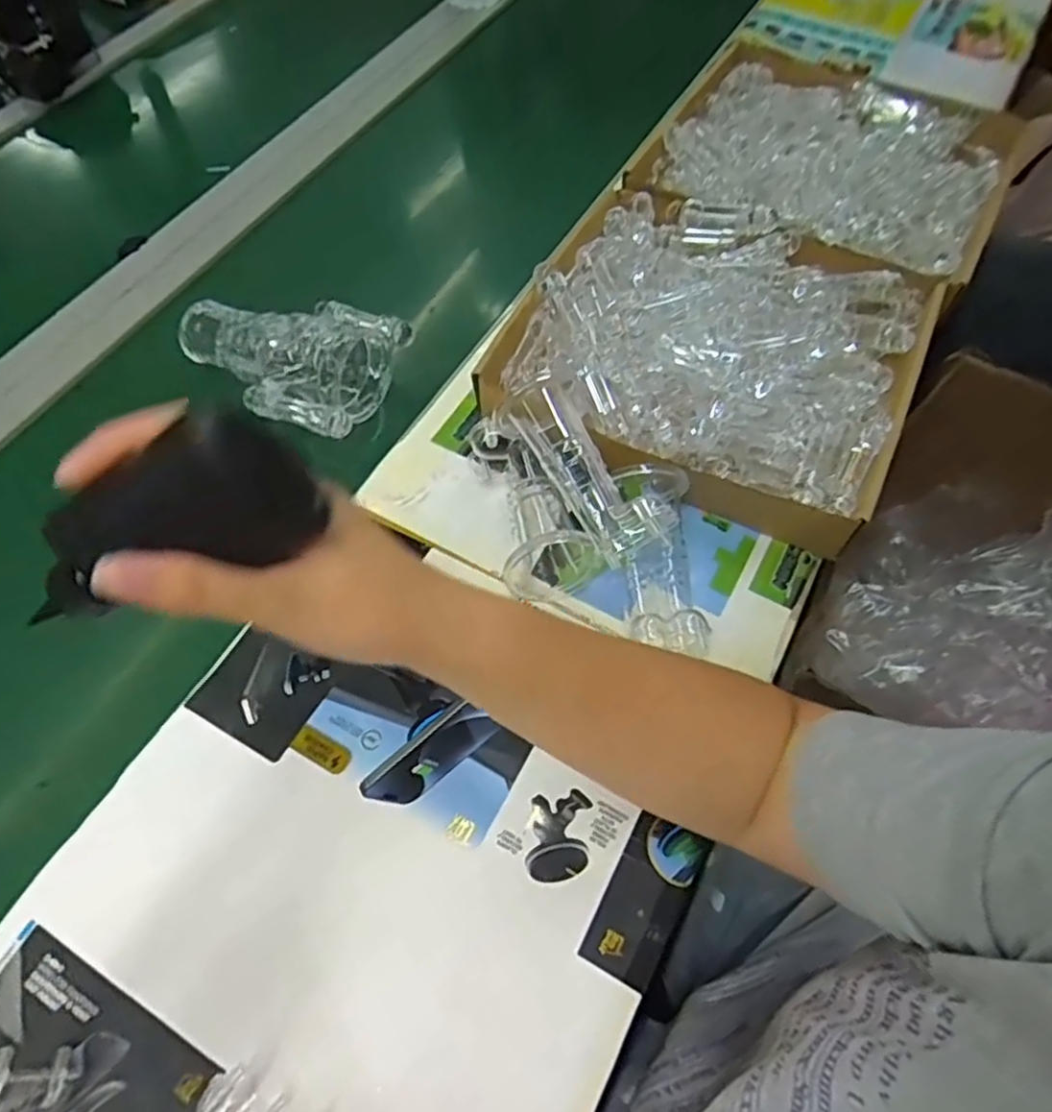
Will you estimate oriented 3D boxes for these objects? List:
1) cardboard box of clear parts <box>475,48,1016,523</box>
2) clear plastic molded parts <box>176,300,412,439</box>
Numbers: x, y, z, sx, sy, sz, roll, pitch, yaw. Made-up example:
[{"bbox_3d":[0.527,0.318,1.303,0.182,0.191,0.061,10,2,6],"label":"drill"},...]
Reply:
[{"bbox_3d":[0.235,-0.293,0.633,0.317,0.078,0.594,25,64,15],"label":"cardboard box of clear parts"},{"bbox_3d":[-0.207,-0.182,0.591,0.180,0.058,0.128,22,63,14],"label":"clear plastic molded parts"}]

